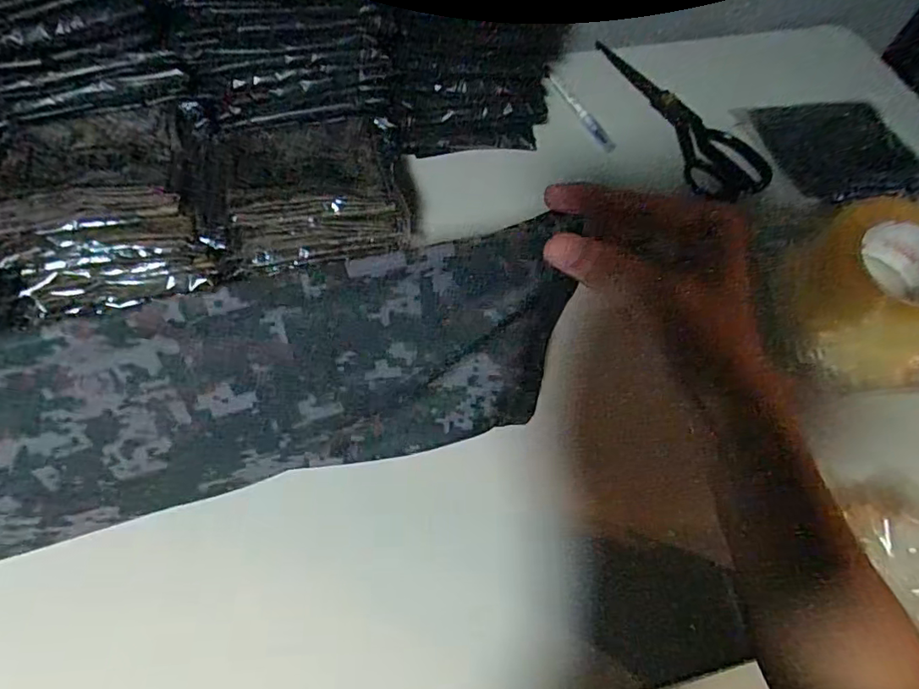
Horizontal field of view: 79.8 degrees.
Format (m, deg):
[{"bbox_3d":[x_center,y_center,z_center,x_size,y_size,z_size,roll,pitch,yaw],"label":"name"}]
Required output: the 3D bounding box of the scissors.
[{"bbox_3d":[0.228,-0.243,0.565,0.068,0.010,0.229,-25,71,4],"label":"scissors"}]

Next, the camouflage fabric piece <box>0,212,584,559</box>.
[{"bbox_3d":[-0.163,0.052,0.276,0.459,0.166,0.048,-15,63,-13],"label":"camouflage fabric piece"}]

